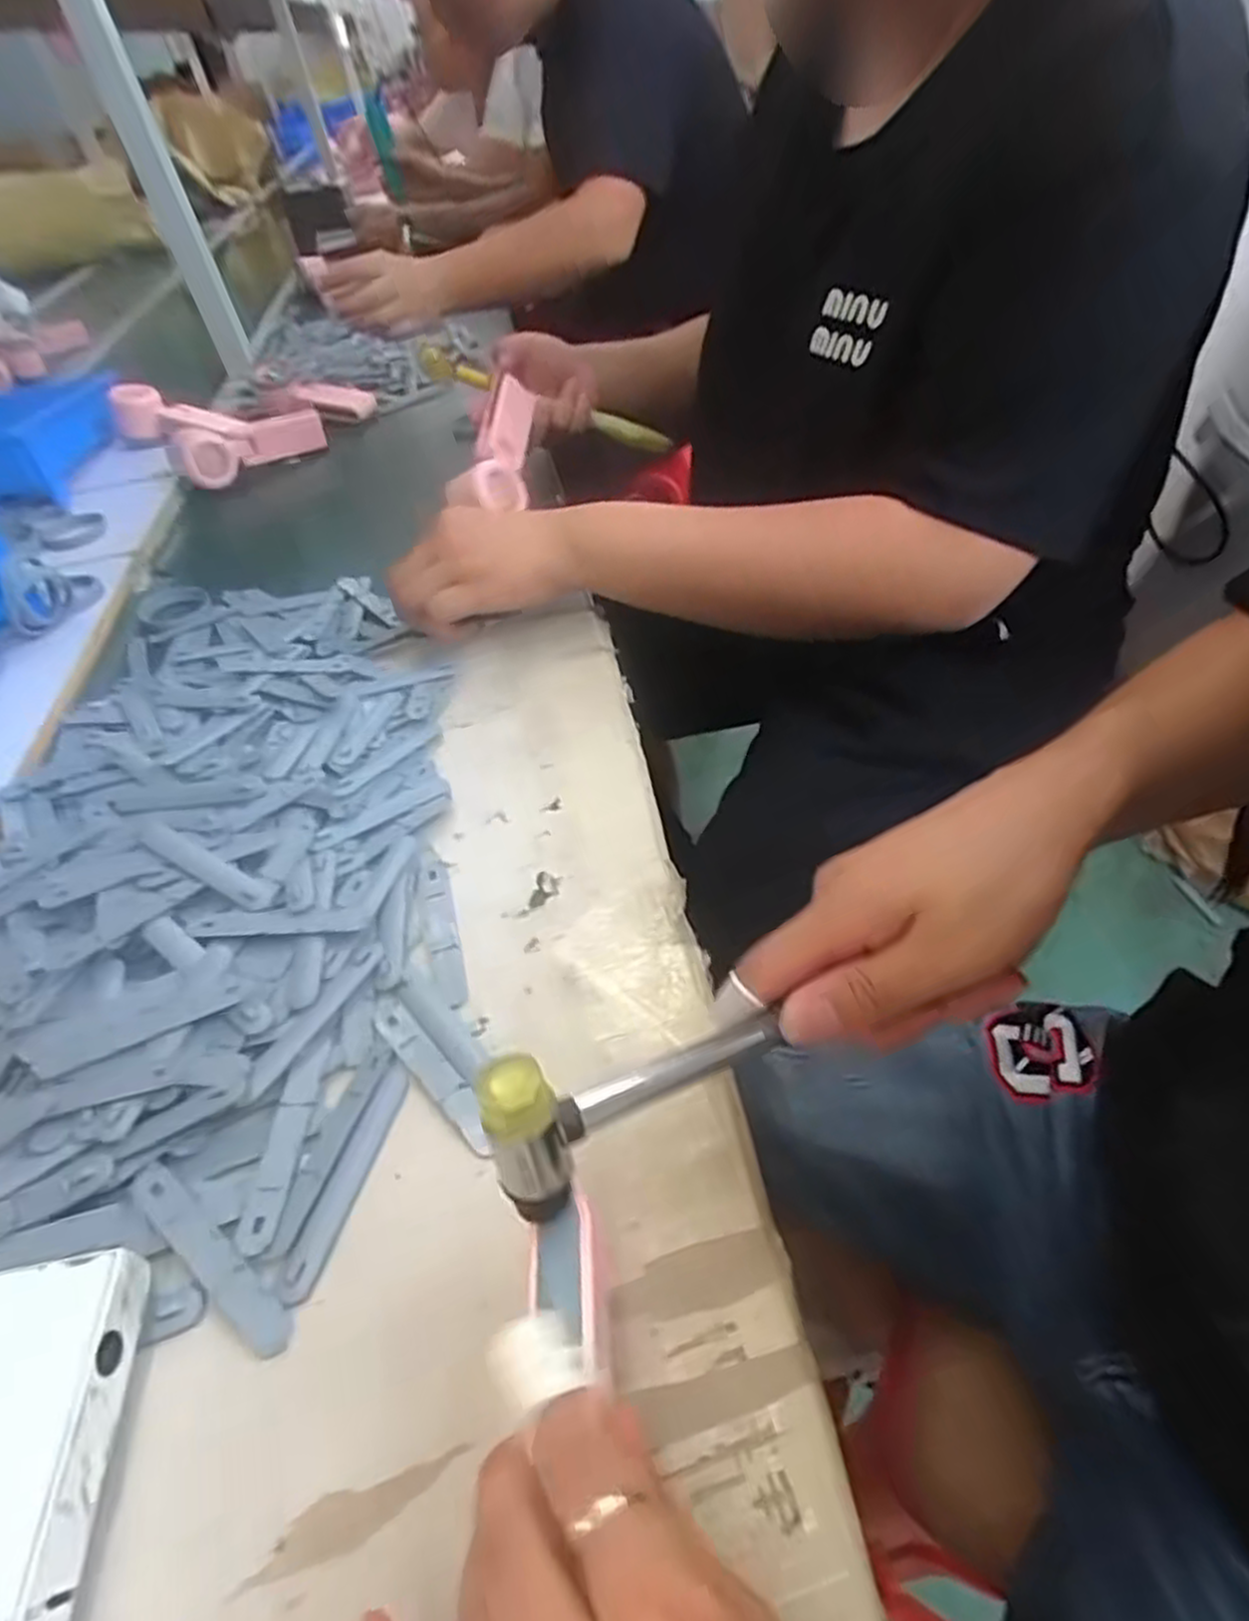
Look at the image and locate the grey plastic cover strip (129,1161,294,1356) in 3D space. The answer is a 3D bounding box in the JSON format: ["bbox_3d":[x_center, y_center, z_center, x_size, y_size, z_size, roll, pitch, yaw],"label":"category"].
[{"bbox_3d":[-0.167,0.176,0.317,0.095,0.009,0.015,27,51,28],"label":"grey plastic cover strip"}]

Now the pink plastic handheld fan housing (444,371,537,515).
[{"bbox_3d":[-0.110,-0.316,0.709,0.049,0.053,0.154,4,57,8],"label":"pink plastic handheld fan housing"}]

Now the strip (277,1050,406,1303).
[{"bbox_3d":[-0.118,0.155,0.340,0.015,0.006,0.097,9,45,13],"label":"strip"}]

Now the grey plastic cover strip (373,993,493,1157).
[{"bbox_3d":[-0.090,0.119,0.369,0.016,0.004,0.095,-34,51,-28],"label":"grey plastic cover strip"}]

